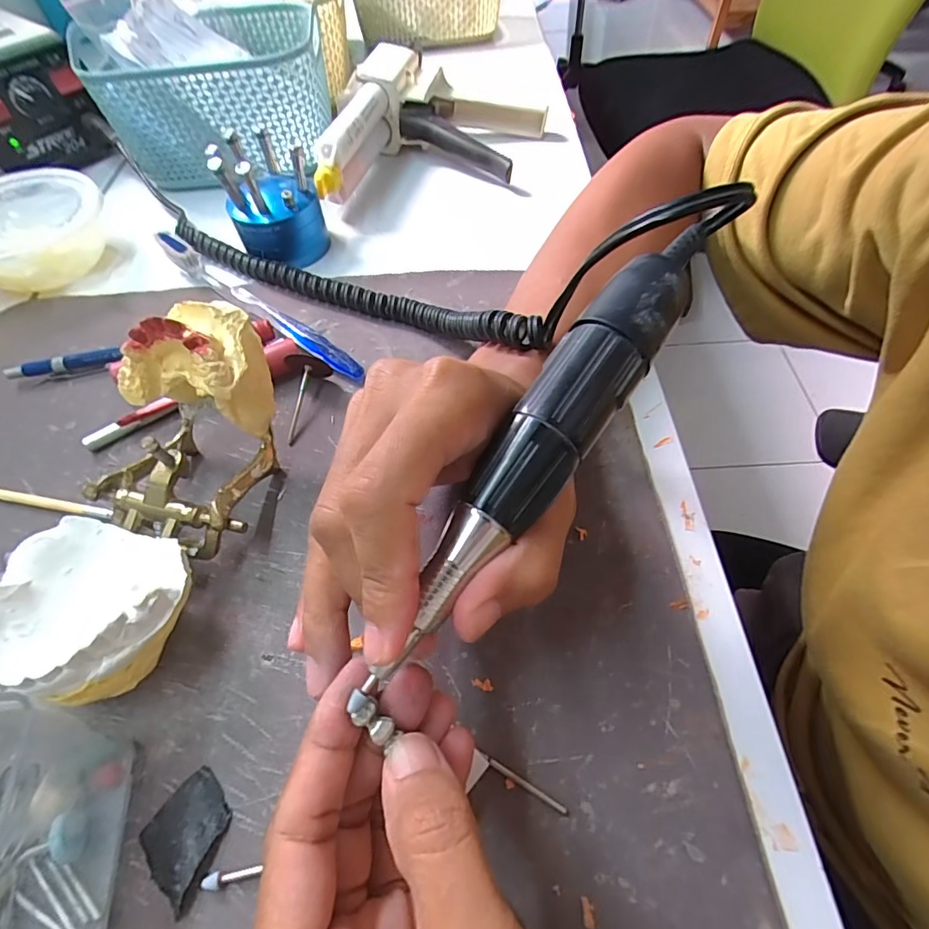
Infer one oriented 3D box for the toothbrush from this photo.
[{"bbox_3d":[-0.129,-0.098,0.305,0.181,0.022,0.011,33,64,21],"label":"toothbrush"}]

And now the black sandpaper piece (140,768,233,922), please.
[{"bbox_3d":[-0.093,0.124,0.168,0.027,0.006,0.029,33,64,21],"label":"black sandpaper piece"}]

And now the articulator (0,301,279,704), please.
[{"bbox_3d":[-0.129,0.012,0.200,0.069,0.077,0.145,5,57,5],"label":"articulator"}]

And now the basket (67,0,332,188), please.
[{"bbox_3d":[-0.193,-0.287,0.396,0.159,0.084,0.120,-14,57,-7],"label":"basket"}]

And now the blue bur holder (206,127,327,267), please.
[{"bbox_3d":[-0.127,-0.177,0.328,0.058,0.067,0.058,-21,58,-11],"label":"blue bur holder"}]

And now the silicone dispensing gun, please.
[{"bbox_3d":[-0.025,-0.252,0.384,0.154,0.060,0.164,8,57,7],"label":"silicone dispensing gun"}]

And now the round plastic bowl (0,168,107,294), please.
[{"bbox_3d":[-0.298,-0.157,0.343,0.095,0.040,0.100,-1,57,2],"label":"round plastic bowl"}]

